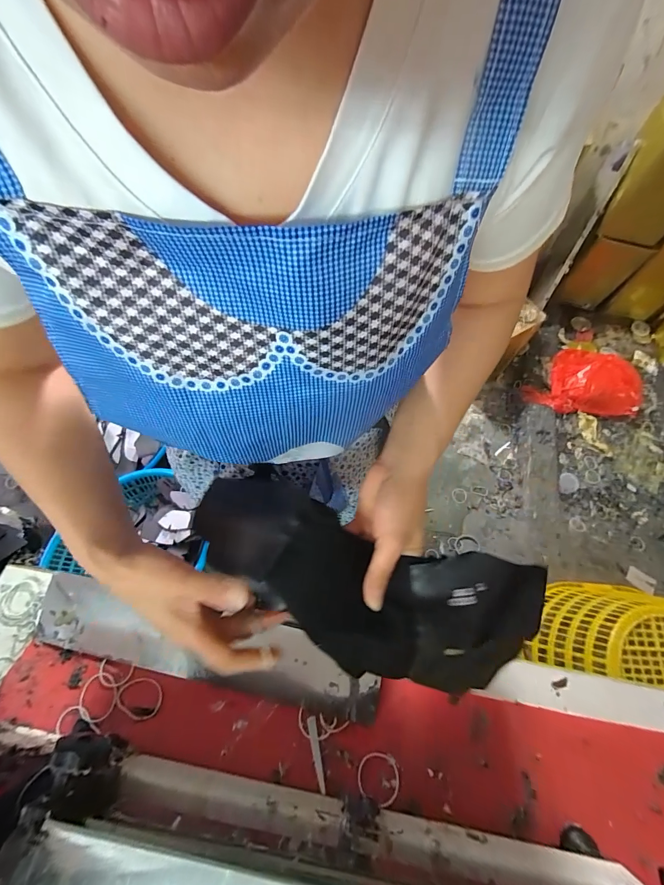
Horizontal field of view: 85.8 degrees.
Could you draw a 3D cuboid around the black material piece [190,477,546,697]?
[{"bbox_3d":[0.027,0.119,0.304,0.284,0.079,0.110,22,68,5],"label":"black material piece"}]

